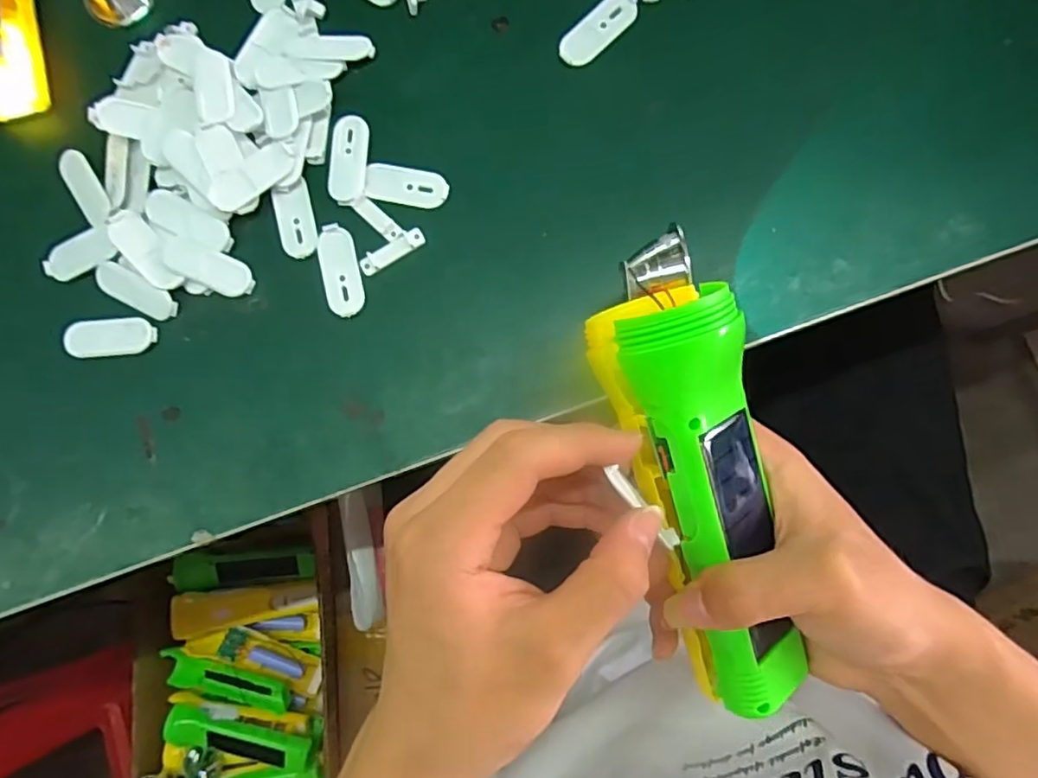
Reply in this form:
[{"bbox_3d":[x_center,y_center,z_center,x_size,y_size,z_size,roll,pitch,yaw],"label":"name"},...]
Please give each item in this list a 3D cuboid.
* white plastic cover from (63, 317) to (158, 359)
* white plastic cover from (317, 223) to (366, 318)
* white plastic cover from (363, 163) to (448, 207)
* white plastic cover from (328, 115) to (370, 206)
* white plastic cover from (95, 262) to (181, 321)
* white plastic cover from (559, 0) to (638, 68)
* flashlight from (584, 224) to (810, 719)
[{"bbox_3d":[-0.219,-0.028,0.332,0.049,0.006,0.021,-3,82,5],"label":"white plastic cover"},{"bbox_3d":[-0.095,-0.064,0.332,0.020,0.004,0.050,-15,82,3],"label":"white plastic cover"},{"bbox_3d":[-0.060,-0.109,0.333,0.044,0.004,0.021,11,84,7],"label":"white plastic cover"},{"bbox_3d":[-0.093,-0.125,0.336,0.021,0.004,0.049,4,83,6],"label":"white plastic cover"},{"bbox_3d":[-0.208,-0.053,0.337,0.046,0.006,0.023,34,105,4],"label":"white plastic cover"},{"bbox_3d":[0.043,-0.195,0.337,0.050,0.004,0.020,-45,81,-1],"label":"white plastic cover"},{"bbox_3d":[0.066,0.034,0.238,0.050,0.056,0.178,-15,94,3],"label":"flashlight"}]

